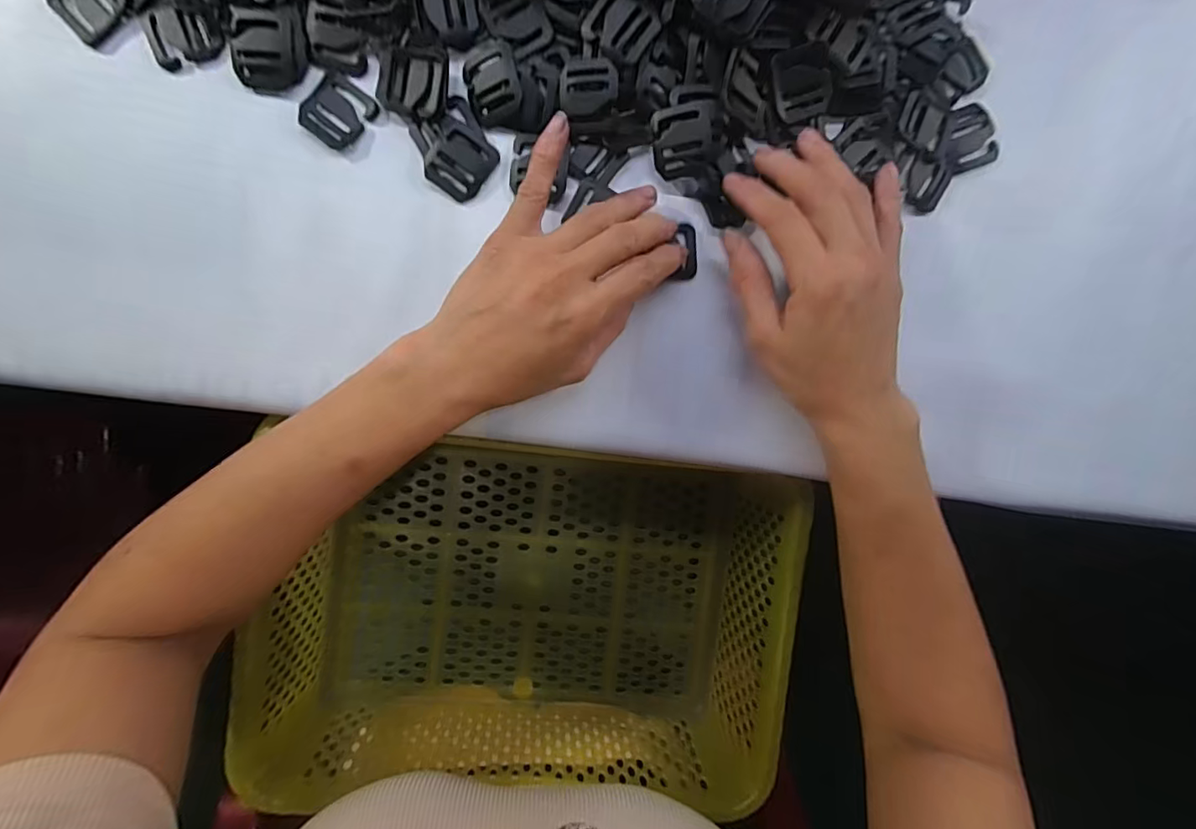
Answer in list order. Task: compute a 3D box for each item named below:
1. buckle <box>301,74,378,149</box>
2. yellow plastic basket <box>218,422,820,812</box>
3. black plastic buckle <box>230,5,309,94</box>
[{"bbox_3d":[-0.136,-0.158,0.272,0.030,0.004,0.033,37,92,-6],"label":"buckle"},{"bbox_3d":[-0.042,0.144,0.379,0.342,0.095,0.236,7,95,-4],"label":"yellow plastic basket"},{"bbox_3d":[-0.167,-0.186,0.265,0.034,0.009,0.036,5,95,-4],"label":"black plastic buckle"}]

